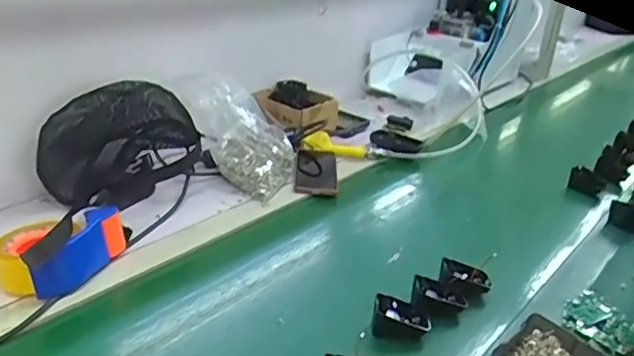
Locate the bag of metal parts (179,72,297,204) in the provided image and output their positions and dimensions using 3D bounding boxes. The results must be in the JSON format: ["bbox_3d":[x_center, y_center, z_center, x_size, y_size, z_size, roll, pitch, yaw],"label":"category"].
[{"bbox_3d":[-0.122,-0.082,1.023,0.166,0.157,0.156,13,25,20],"label":"bag of metal parts"}]

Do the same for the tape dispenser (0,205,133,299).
[{"bbox_3d":[-0.331,0.086,0.747,0.104,0.077,0.162,13,25,20],"label":"tape dispenser"}]

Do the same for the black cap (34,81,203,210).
[{"bbox_3d":[-0.322,-0.057,0.940,0.240,0.172,0.133,-9,26,-28],"label":"black cap"}]

